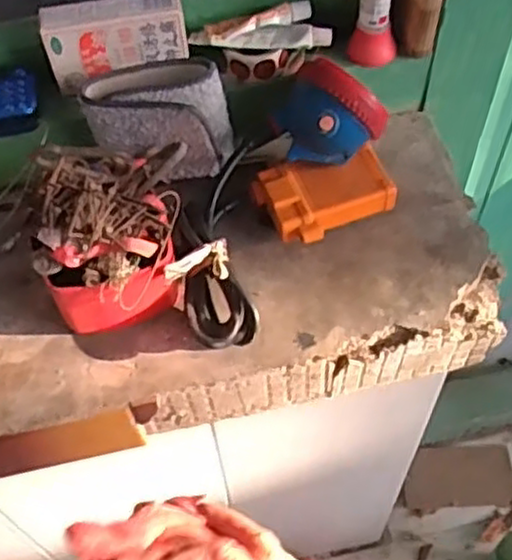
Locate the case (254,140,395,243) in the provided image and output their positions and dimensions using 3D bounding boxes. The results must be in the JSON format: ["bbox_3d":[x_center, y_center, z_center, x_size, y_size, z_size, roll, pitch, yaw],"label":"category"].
[{"bbox_3d":[0.055,-0.070,0.580,0.099,0.022,0.063,-20,58,-10],"label":"case"}]

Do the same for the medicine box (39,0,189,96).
[{"bbox_3d":[-0.107,-0.185,0.566,0.105,0.058,0.026,-8,56,-3],"label":"medicine box"}]

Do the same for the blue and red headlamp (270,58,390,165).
[{"bbox_3d":[0.053,-0.124,0.555,0.080,0.061,0.049,27,61,19],"label":"blue and red headlamp"}]

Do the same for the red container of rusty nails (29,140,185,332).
[{"bbox_3d":[-0.104,-0.039,0.521,0.107,0.122,0.116,-1,56,2],"label":"red container of rusty nails"}]

